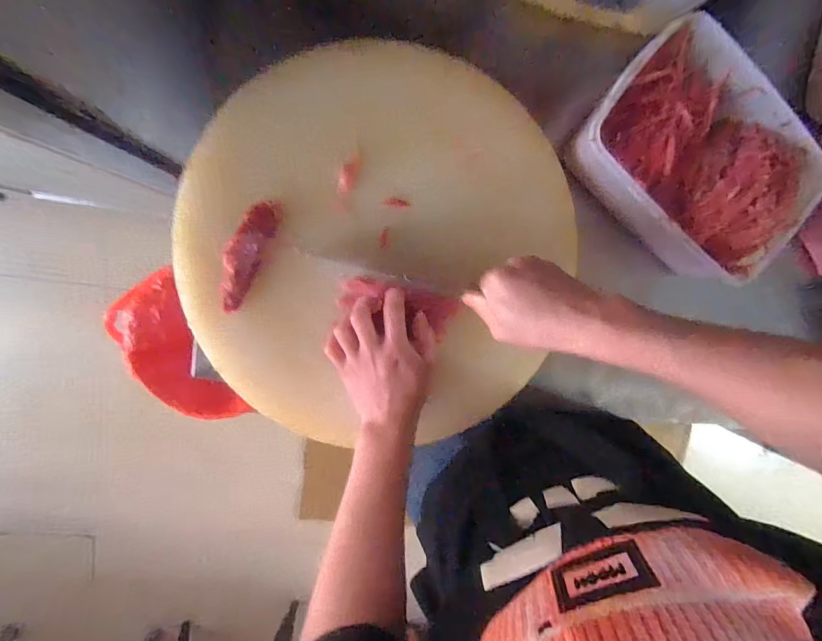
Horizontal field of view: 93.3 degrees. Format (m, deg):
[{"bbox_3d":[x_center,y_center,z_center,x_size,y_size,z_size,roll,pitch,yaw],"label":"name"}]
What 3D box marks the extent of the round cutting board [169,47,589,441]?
[{"bbox_3d":[-0.025,-0.071,0.405,0.392,0.030,0.391,-1,98,-5],"label":"round cutting board"}]

